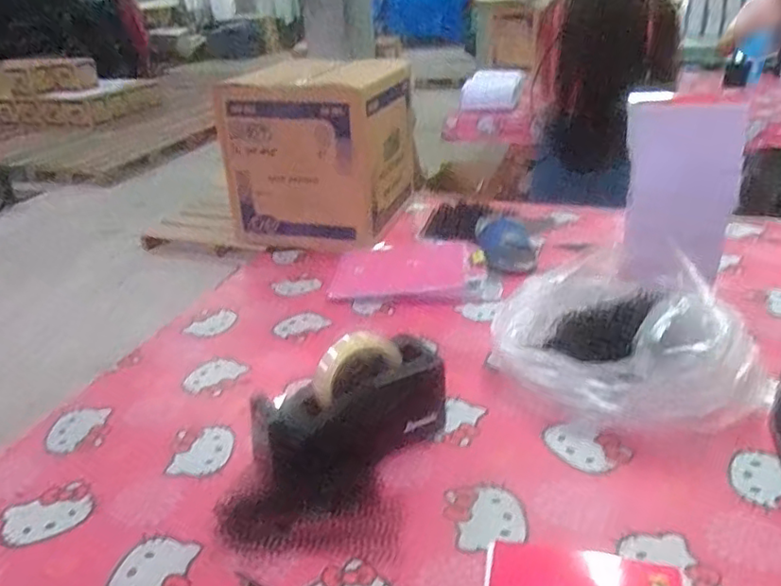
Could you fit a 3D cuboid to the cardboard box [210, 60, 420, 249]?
[{"bbox_3d":[-0.130,-0.274,1.208,0.292,0.286,0.292,7,30,21],"label":"cardboard box"}]

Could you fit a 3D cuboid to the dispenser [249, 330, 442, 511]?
[{"bbox_3d":[-0.037,0.119,0.632,0.201,0.119,0.094,-23,33,-32],"label":"dispenser"}]

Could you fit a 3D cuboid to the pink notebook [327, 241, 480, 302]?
[{"bbox_3d":[0.022,-0.036,1.013,0.238,0.018,0.161,-3,34,12],"label":"pink notebook"}]

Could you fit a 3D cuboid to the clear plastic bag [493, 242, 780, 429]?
[{"bbox_3d":[0.290,0.046,0.714,0.261,0.128,0.268,-24,34,-33],"label":"clear plastic bag"}]

